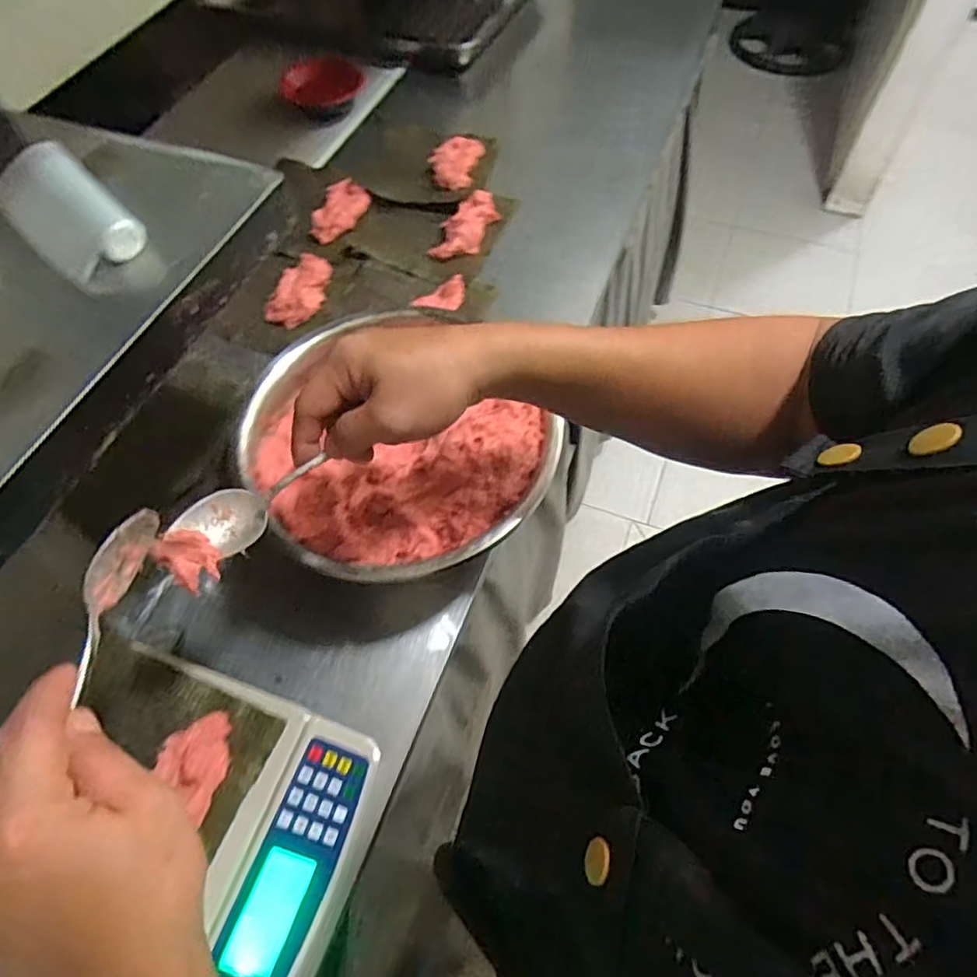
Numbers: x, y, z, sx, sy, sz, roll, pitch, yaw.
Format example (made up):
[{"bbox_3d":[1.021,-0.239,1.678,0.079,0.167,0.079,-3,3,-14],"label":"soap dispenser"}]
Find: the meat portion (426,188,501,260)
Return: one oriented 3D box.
[{"bbox_3d":[-0.030,-0.361,0.842,0.057,0.029,0.120,22,63,14],"label":"meat portion"}]

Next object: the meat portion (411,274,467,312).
[{"bbox_3d":[-0.062,-0.247,0.774,0.064,0.027,0.040,4,60,5],"label":"meat portion"}]

